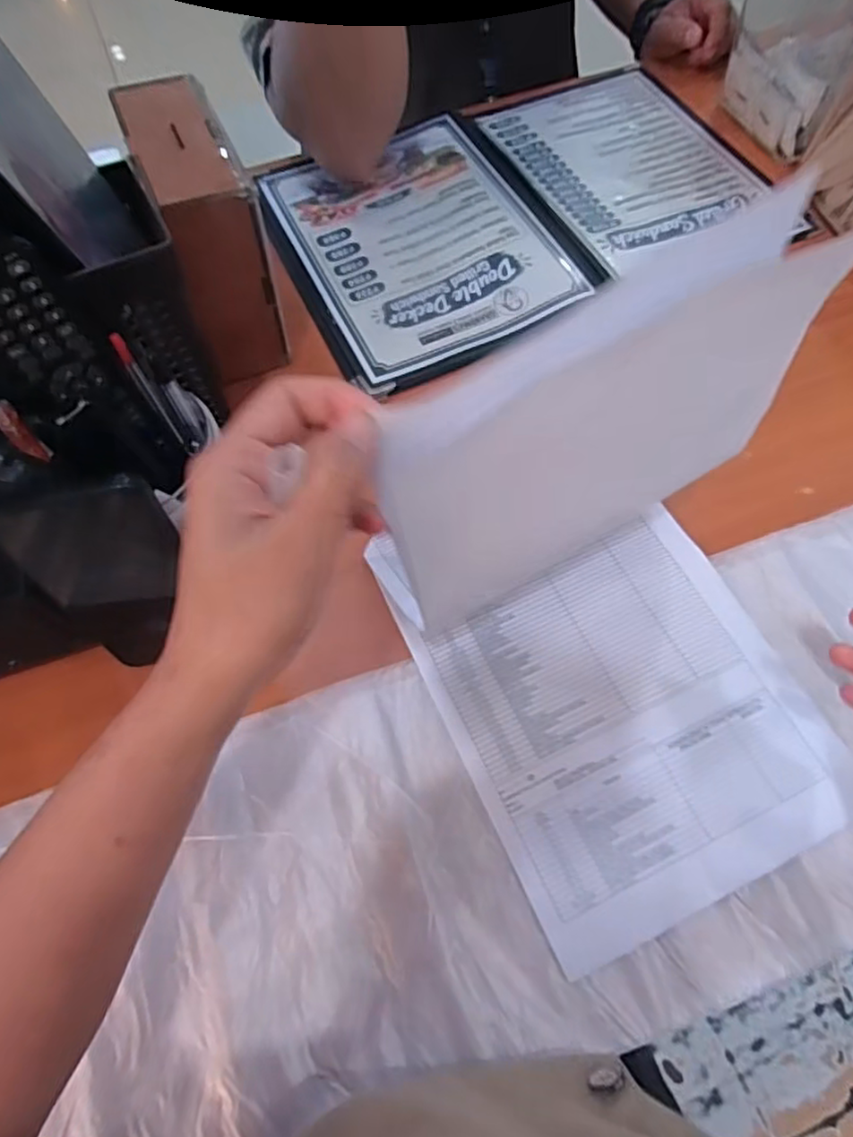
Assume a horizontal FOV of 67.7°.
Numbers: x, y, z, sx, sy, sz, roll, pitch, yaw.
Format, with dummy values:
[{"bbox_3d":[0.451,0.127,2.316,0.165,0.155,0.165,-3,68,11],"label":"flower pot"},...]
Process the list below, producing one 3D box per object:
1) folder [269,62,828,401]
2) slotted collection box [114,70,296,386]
[{"bbox_3d":[0.094,-0.358,0.616,0.466,0.022,0.319,-25,66,-10],"label":"folder"},{"bbox_3d":[-0.163,-0.253,0.490,0.061,0.150,0.150,-21,65,-8],"label":"slotted collection box"}]

